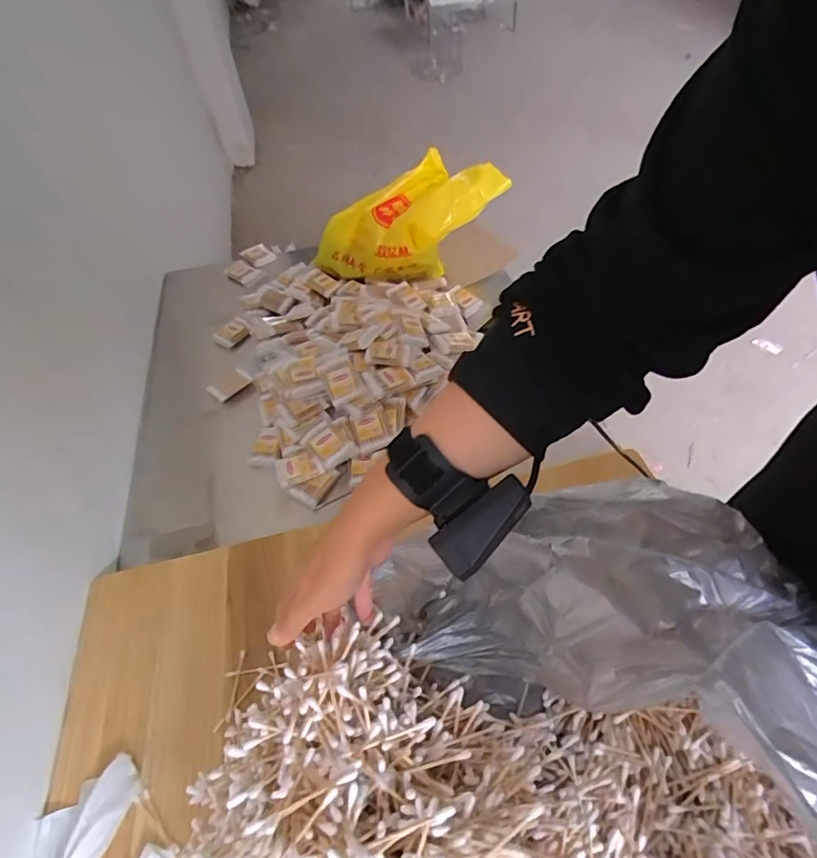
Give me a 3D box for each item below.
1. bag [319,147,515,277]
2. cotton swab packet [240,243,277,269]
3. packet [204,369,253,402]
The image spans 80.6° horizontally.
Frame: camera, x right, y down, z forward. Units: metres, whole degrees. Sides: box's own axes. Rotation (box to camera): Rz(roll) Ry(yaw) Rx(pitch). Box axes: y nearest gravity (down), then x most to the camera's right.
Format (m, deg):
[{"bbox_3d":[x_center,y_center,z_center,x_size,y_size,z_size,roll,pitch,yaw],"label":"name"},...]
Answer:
[{"bbox_3d":[0.002,-0.440,1.037,0.384,0.188,0.164,-21,53,-12],"label":"bag"},{"bbox_3d":[-0.378,-0.440,1.220,0.067,0.020,0.097,-32,56,-20],"label":"cotton swab packet"},{"bbox_3d":[-0.344,-0.087,0.922,0.057,0.008,0.072,33,61,27],"label":"packet"}]

